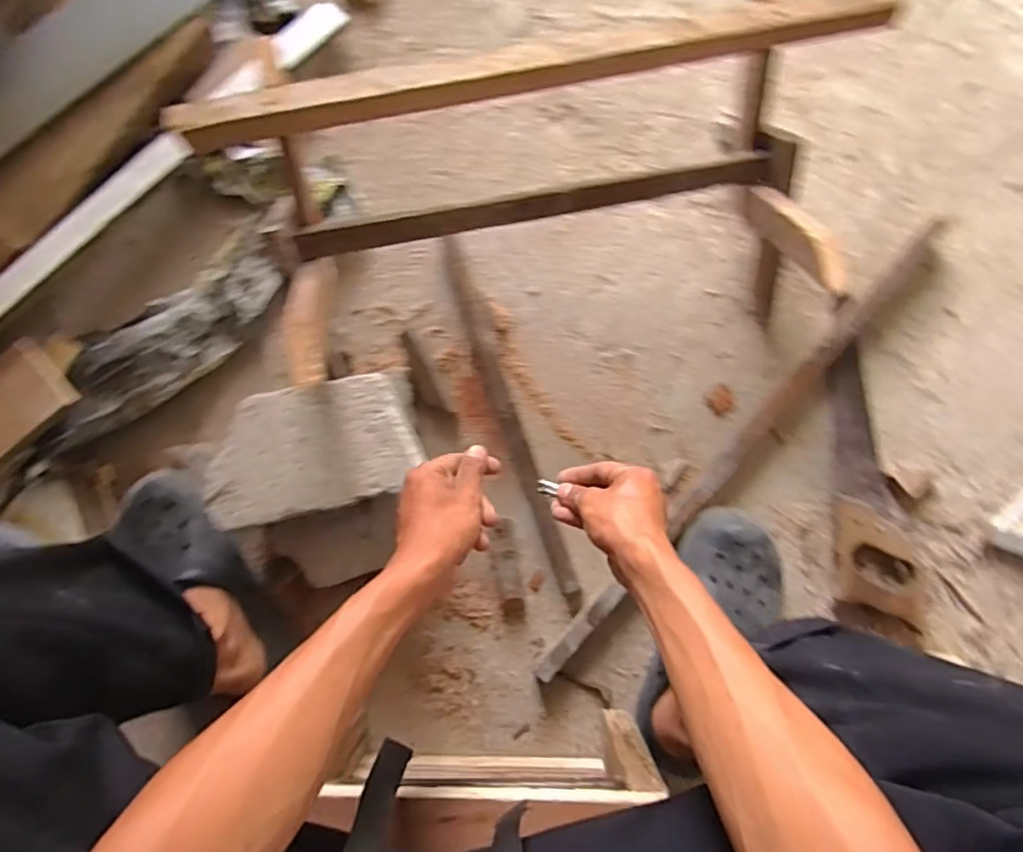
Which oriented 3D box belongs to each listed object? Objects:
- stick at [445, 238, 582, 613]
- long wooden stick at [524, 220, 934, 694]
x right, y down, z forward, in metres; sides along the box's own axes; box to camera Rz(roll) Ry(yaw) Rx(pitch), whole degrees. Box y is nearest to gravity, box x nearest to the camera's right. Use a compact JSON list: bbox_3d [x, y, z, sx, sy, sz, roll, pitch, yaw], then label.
[{"bbox_3d":[-0.004,-0.010,0.737,0.030,0.018,0.448,-19,83,-1],"label":"stick"},{"bbox_3d":[0.270,0.026,0.719,0.037,0.036,0.683,42,86,5],"label":"long wooden stick"}]

